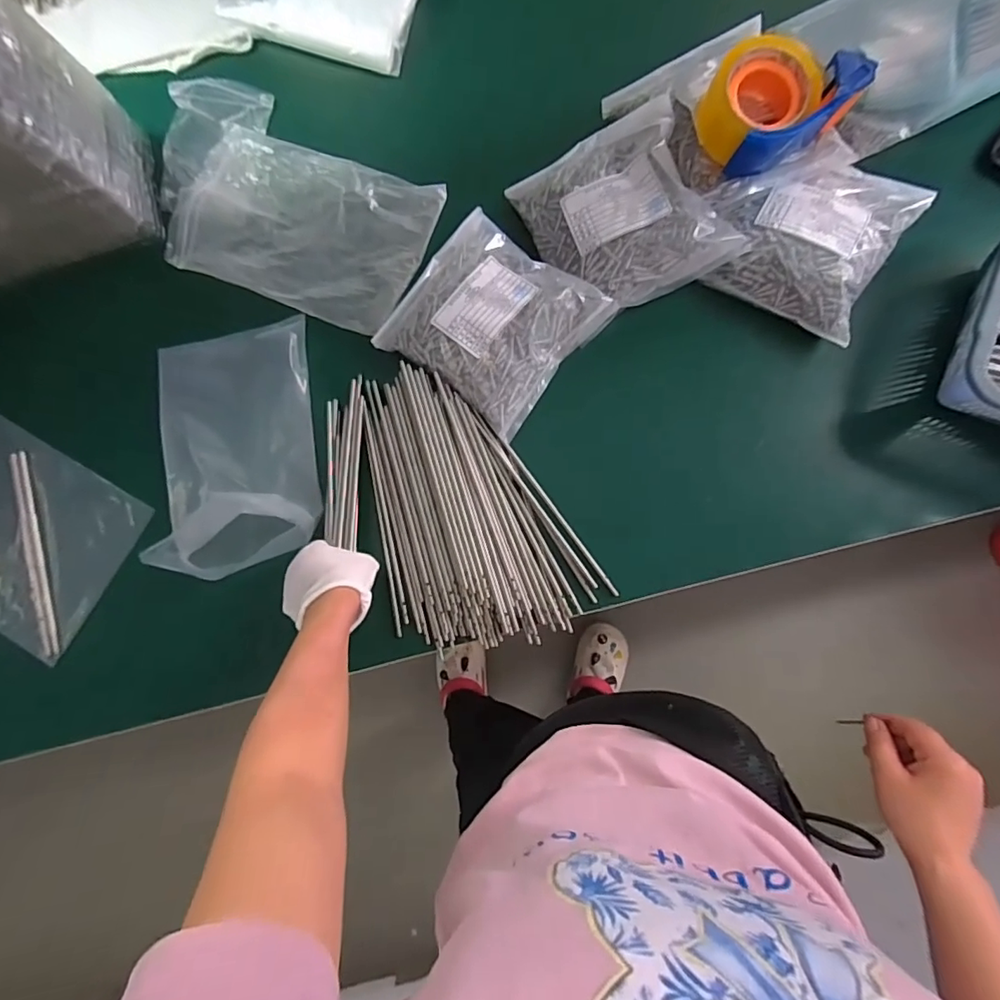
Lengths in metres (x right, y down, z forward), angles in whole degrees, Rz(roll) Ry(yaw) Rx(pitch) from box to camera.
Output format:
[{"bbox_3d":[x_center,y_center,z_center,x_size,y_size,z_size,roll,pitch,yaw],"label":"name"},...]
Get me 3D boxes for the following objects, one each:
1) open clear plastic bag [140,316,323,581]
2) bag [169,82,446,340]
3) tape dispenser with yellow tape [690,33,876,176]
[{"bbox_3d":[-0.298,-0.060,0.573,0.181,0.046,0.273,-10,82,4],"label":"open clear plastic bag"},{"bbox_3d":[-0.249,-0.351,0.628,0.344,0.029,0.223,22,88,5],"label":"bag"},{"bbox_3d":[0.276,-0.400,0.522,0.137,0.061,0.105,-34,81,0],"label":"tape dispenser with yellow tape"}]

